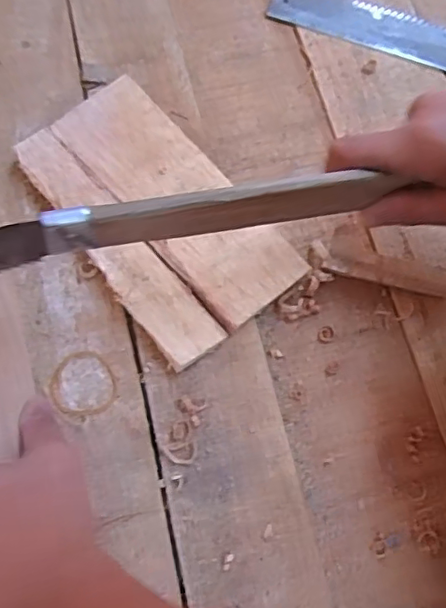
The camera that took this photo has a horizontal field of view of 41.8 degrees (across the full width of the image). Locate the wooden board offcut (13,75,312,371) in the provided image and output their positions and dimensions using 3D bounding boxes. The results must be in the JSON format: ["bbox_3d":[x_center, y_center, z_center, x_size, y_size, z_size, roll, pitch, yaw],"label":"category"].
[{"bbox_3d":[-0.042,-0.056,0.356,0.096,0.017,0.176,-36,73,-15],"label":"wooden board offcut"}]

